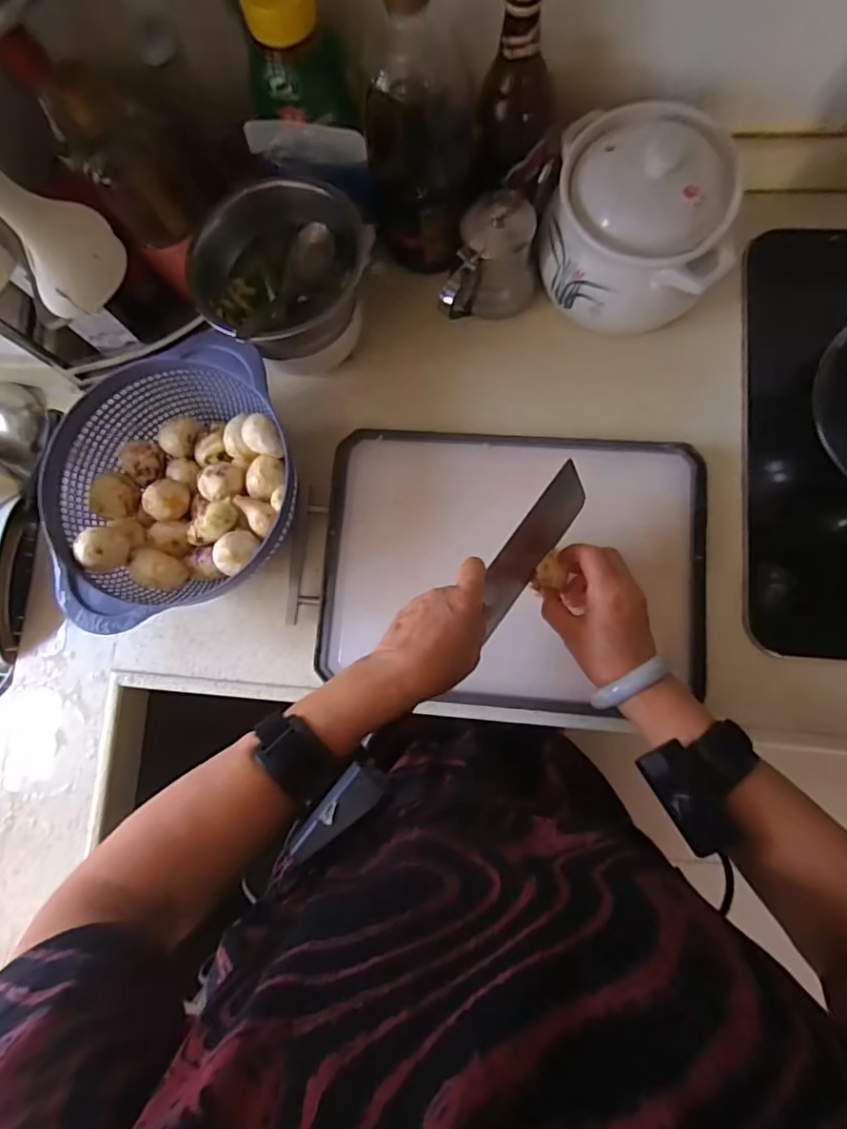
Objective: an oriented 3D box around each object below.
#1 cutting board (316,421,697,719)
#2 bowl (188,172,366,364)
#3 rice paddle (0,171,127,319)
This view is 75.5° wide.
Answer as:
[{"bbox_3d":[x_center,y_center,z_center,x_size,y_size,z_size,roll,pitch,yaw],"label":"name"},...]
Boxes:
[{"bbox_3d":[0.085,0.003,0.538,0.369,0.032,0.262,3,86,8],"label":"cutting board"},{"bbox_3d":[-0.133,-0.278,0.521,0.136,0.072,0.159,42,88,8],"label":"bowl"},{"bbox_3d":[-0.270,-0.236,0.356,0.032,0.166,0.074,20,85,7],"label":"rice paddle"}]

